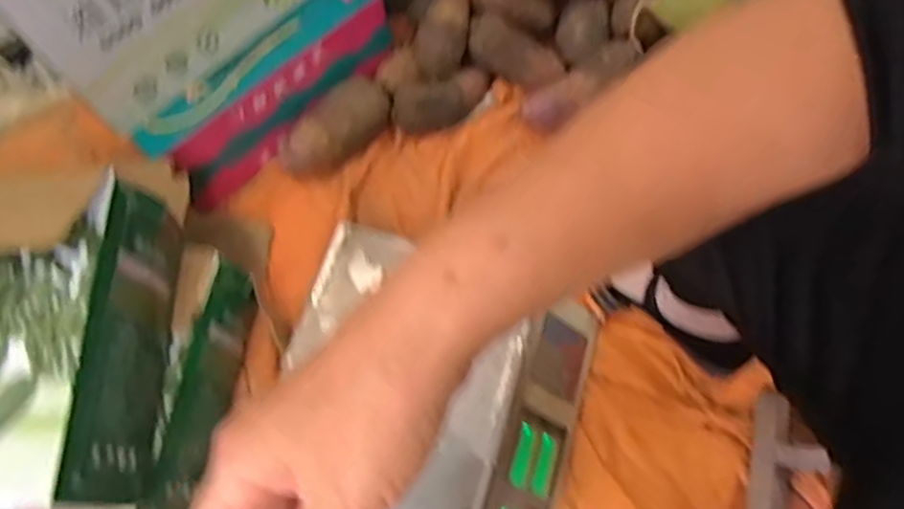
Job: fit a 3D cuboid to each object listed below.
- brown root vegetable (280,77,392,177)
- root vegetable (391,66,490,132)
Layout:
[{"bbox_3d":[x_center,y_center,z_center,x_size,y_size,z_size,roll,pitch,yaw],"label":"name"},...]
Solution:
[{"bbox_3d":[-0.146,-0.161,0.848,0.162,0.055,0.070,-41,70,-13],"label":"brown root vegetable"},{"bbox_3d":[-0.011,-0.203,0.867,0.132,0.043,0.066,-14,67,-2],"label":"root vegetable"}]

